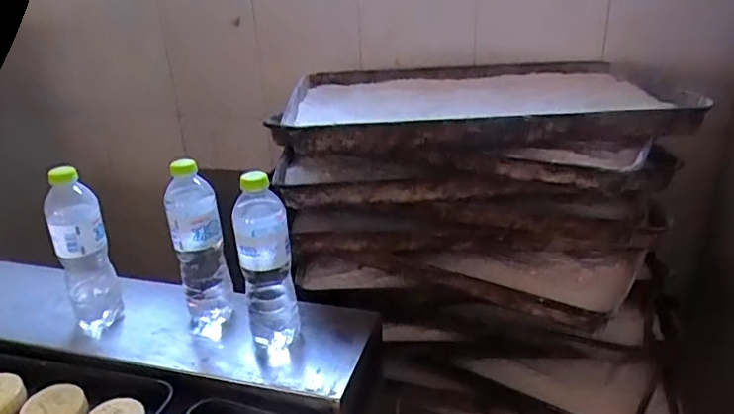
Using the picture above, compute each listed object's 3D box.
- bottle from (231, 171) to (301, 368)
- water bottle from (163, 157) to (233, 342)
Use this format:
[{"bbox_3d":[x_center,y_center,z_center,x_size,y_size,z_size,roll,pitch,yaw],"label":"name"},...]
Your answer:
[{"bbox_3d":[-0.122,0.081,0.701,0.068,0.238,0.061,-11,27,-12],"label":"bottle"},{"bbox_3d":[-0.221,0.057,0.753,0.065,0.235,0.061,-16,29,-21],"label":"water bottle"}]

